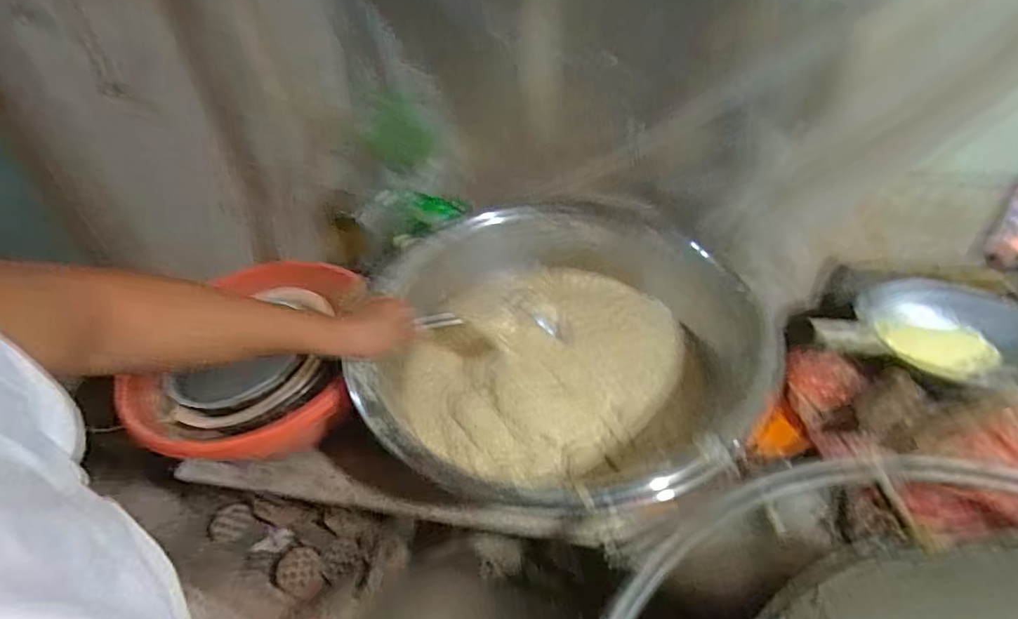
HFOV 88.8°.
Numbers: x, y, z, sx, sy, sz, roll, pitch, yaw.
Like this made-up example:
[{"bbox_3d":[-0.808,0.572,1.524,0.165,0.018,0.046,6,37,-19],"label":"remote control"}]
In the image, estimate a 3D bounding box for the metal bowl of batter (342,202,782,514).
[{"bbox_3d":[0.075,0.049,0.811,0.556,0.160,0.563,0,43,0],"label":"metal bowl of batter"}]

